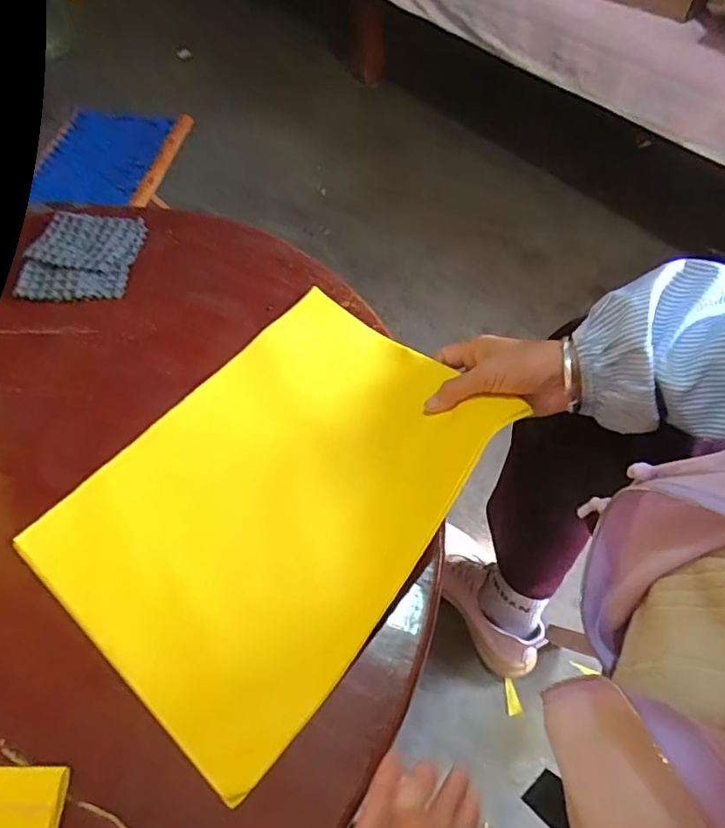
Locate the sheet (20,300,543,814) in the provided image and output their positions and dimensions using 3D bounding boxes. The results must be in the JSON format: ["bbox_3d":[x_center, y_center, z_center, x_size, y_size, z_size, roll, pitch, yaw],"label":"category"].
[{"bbox_3d":[-0.070,0.056,0.444,0.260,0.036,0.346,35,67,23],"label":"sheet"}]

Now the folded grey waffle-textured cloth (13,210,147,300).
[{"bbox_3d":[-0.315,-0.179,0.606,0.116,0.008,0.121,2,65,-2],"label":"folded grey waffle-textured cloth"}]

